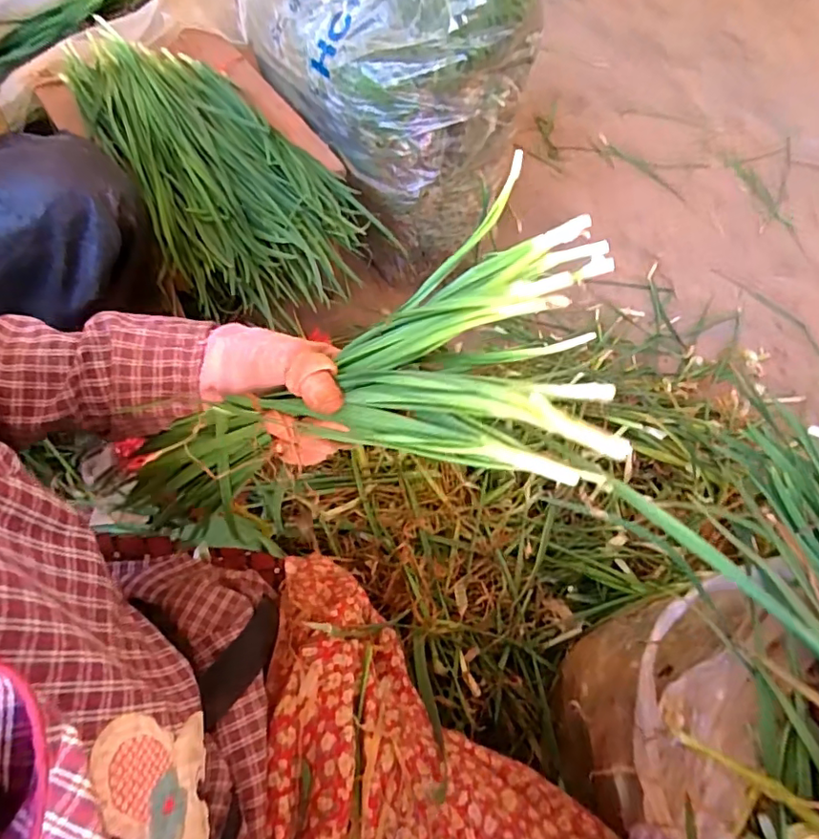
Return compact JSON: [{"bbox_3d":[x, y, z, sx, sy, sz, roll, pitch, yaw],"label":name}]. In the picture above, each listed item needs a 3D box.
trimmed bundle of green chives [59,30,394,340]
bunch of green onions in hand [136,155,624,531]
[{"bbox_3d":[-0.275,-0.376,0.782,0.278,0.151,0.490,-31,66,-20],"label":"trimmed bundle of green chives"},{"bbox_3d":[-0.055,-0.019,0.353,0.378,0.054,0.180,-19,55,26],"label":"bunch of green onions in hand"}]

